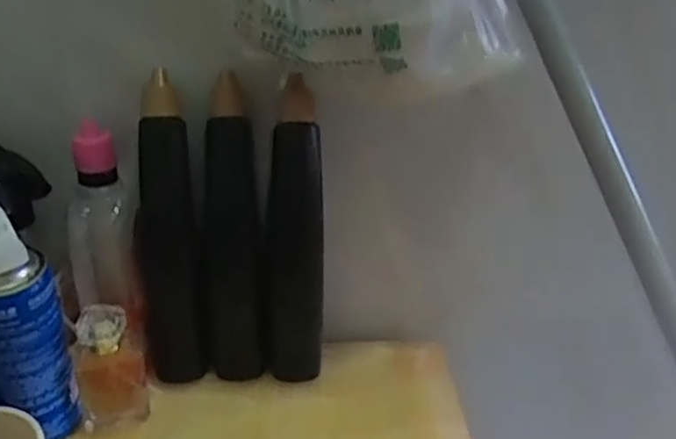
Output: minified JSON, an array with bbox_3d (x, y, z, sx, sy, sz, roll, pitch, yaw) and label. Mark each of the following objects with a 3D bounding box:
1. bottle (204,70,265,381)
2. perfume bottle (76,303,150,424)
[{"bbox_3d":[-0.087,0.019,0.591,0.049,0.245,0.060,1,31,-4],"label":"bottle"},{"bbox_3d":[-0.184,0.116,0.569,0.050,0.105,0.035,-10,33,-21],"label":"perfume bottle"}]

